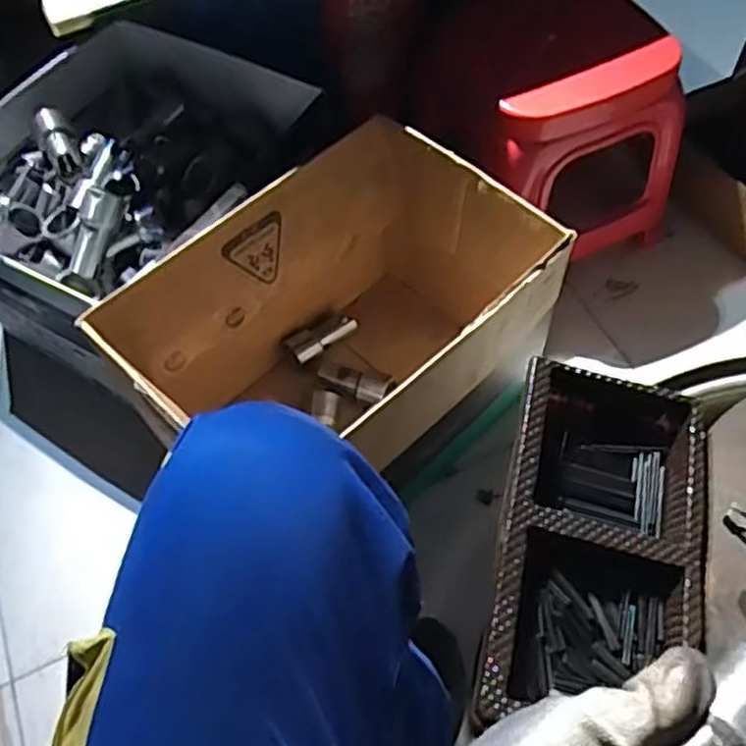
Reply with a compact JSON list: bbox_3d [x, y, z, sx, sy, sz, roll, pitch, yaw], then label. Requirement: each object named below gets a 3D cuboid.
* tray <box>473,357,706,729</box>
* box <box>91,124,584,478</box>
[{"bbox_3d":[0.141,0.100,0.440,0.126,0.051,0.227,10,60,10],"label":"tray"},{"bbox_3d":[-0.027,-0.023,0.782,0.382,0.282,0.270,-41,64,-19],"label":"box"}]

